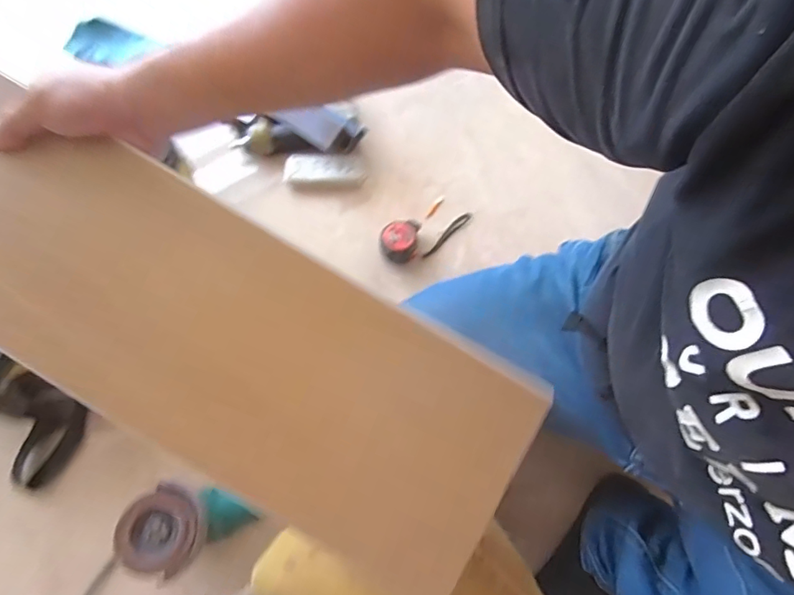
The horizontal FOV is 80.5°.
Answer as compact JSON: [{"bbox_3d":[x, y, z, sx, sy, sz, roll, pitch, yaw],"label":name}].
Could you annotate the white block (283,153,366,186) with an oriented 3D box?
[{"bbox_3d":[-0.131,-0.227,0.847,0.143,0.033,0.053,3,67,0],"label":"white block"}]

